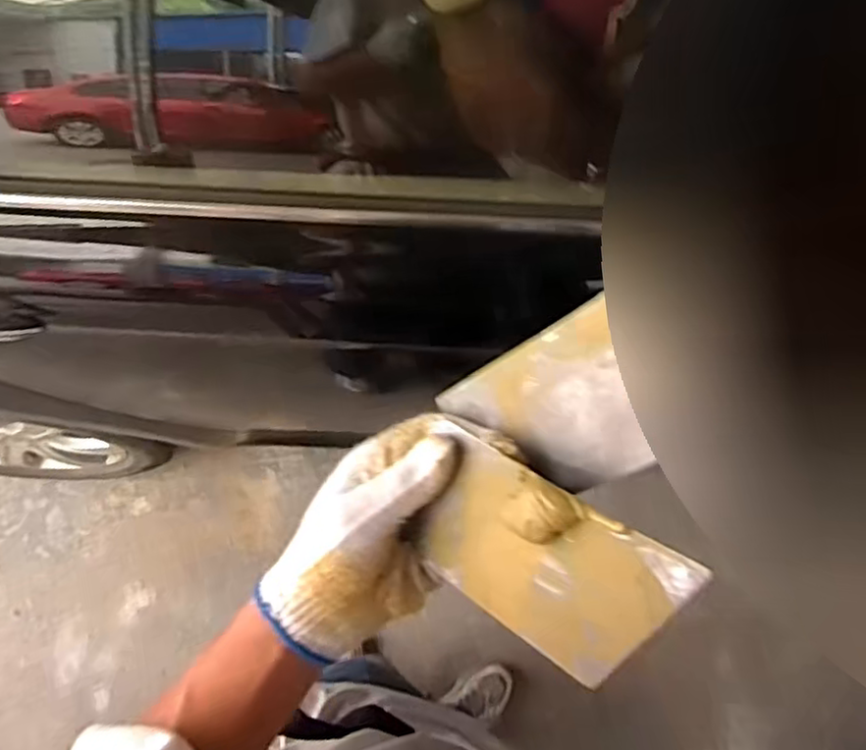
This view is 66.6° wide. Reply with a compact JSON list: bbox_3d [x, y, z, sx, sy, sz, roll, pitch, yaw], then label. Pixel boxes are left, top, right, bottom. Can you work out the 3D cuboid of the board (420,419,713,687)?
[{"bbox_3d":[0.048,0.084,0.292,0.114,0.016,0.073,29,110,35],"label":"board"}]

